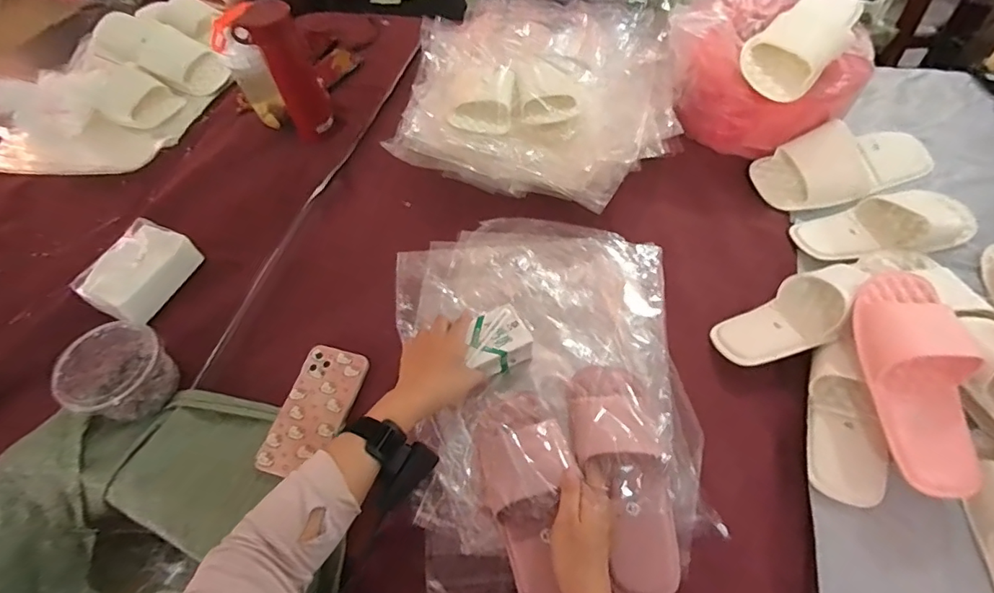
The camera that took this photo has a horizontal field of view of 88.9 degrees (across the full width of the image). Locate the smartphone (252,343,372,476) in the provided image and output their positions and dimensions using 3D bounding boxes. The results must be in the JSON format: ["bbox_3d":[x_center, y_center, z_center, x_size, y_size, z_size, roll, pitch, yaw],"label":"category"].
[{"bbox_3d":[-0.222,0.135,0.615,0.080,0.007,0.160,11,59,11],"label":"smartphone"}]

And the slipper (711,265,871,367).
[{"bbox_3d":[0.361,0.022,0.614,0.192,0.055,0.091,-33,60,1],"label":"slipper"}]

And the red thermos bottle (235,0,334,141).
[{"bbox_3d":[-0.328,-0.353,0.811,0.081,0.201,0.068,-20,58,-8],"label":"red thermos bottle"}]

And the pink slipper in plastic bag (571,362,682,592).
[{"bbox_3d":[0.134,0.187,0.536,0.083,0.066,0.236,-11,72,-2],"label":"pink slipper in plastic bag"}]

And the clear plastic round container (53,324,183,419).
[{"bbox_3d":[-0.460,0.095,0.623,0.100,0.079,0.110,19,61,16],"label":"clear plastic round container"}]

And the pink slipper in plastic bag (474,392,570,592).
[{"bbox_3d":[0.033,0.211,0.521,0.096,0.061,0.231,-7,65,0],"label":"pink slipper in plastic bag"}]

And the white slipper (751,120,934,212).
[{"bbox_3d":[0.514,-0.196,0.741,0.252,0.060,0.103,-12,58,-3],"label":"white slipper"}]

